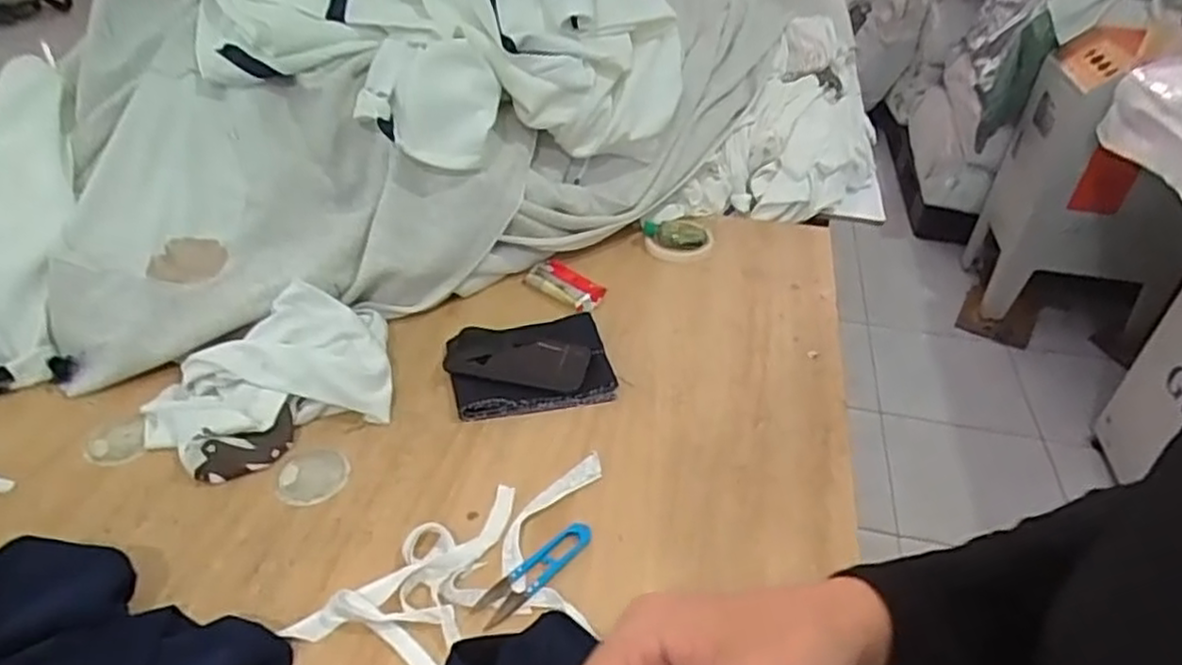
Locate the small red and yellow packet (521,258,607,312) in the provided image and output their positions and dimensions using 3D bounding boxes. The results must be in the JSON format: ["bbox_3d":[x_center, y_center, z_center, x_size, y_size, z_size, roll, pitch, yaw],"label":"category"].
[{"bbox_3d":[-0.033,-0.062,0.905,0.111,0.008,0.049,31,47,32],"label":"small red and yellow packet"}]

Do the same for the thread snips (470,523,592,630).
[{"bbox_3d":[-0.046,0.196,0.597,0.028,0.006,0.115,31,47,32],"label":"thread snips"}]

